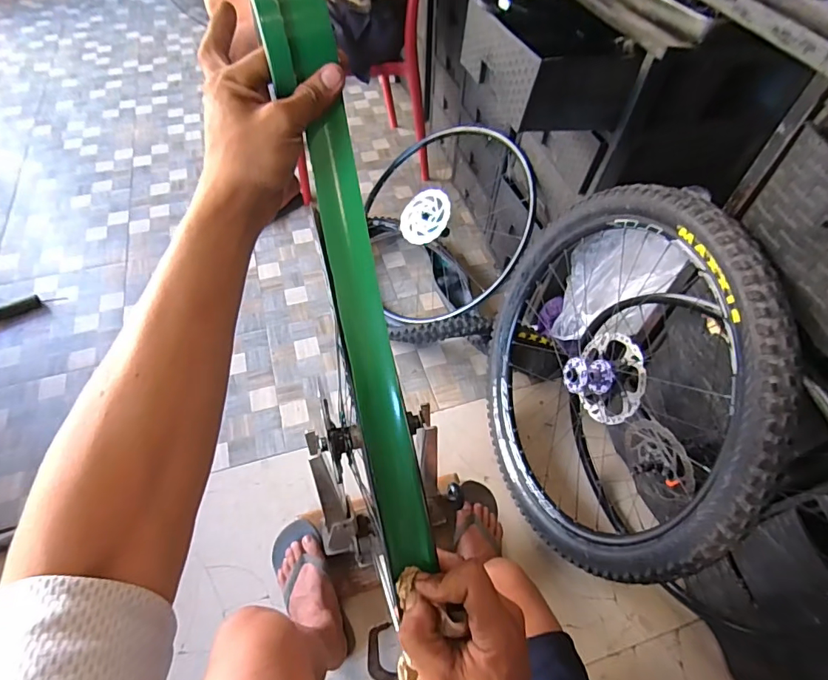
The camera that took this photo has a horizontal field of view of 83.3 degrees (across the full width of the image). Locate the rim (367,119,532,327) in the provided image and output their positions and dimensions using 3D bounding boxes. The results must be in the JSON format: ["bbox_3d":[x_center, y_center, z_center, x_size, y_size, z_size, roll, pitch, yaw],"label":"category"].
[{"bbox_3d":[0.083,-0.329,1.286,0.527,0.120,0.526,-29,71,21],"label":"rim"}]

